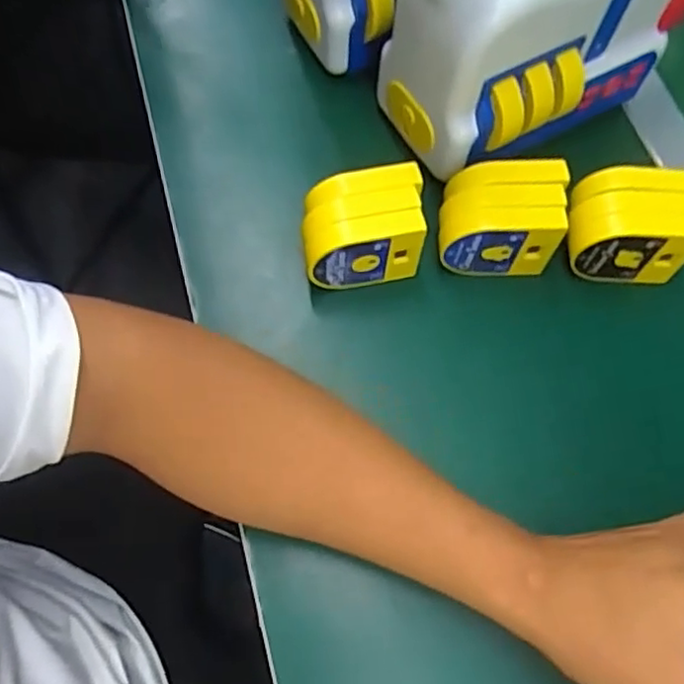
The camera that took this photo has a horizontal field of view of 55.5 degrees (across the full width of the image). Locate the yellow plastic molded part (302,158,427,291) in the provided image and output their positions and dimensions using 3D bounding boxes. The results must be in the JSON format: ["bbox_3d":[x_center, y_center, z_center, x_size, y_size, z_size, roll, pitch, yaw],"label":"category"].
[{"bbox_3d":[0.012,-0.073,0.422,0.075,0.055,0.052,-9,68,-7],"label":"yellow plastic molded part"}]

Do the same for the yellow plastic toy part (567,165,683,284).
[{"bbox_3d":[0.188,-0.077,0.426,0.075,0.056,0.055,2,67,-3],"label":"yellow plastic toy part"}]

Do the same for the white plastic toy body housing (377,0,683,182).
[{"bbox_3d":[0.132,-0.214,0.409,0.203,0.164,0.096,-26,71,-13],"label":"white plastic toy body housing"}]

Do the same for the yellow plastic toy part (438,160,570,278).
[{"bbox_3d":[0.102,-0.081,0.427,0.081,0.052,0.054,0,68,-3],"label":"yellow plastic toy part"}]

